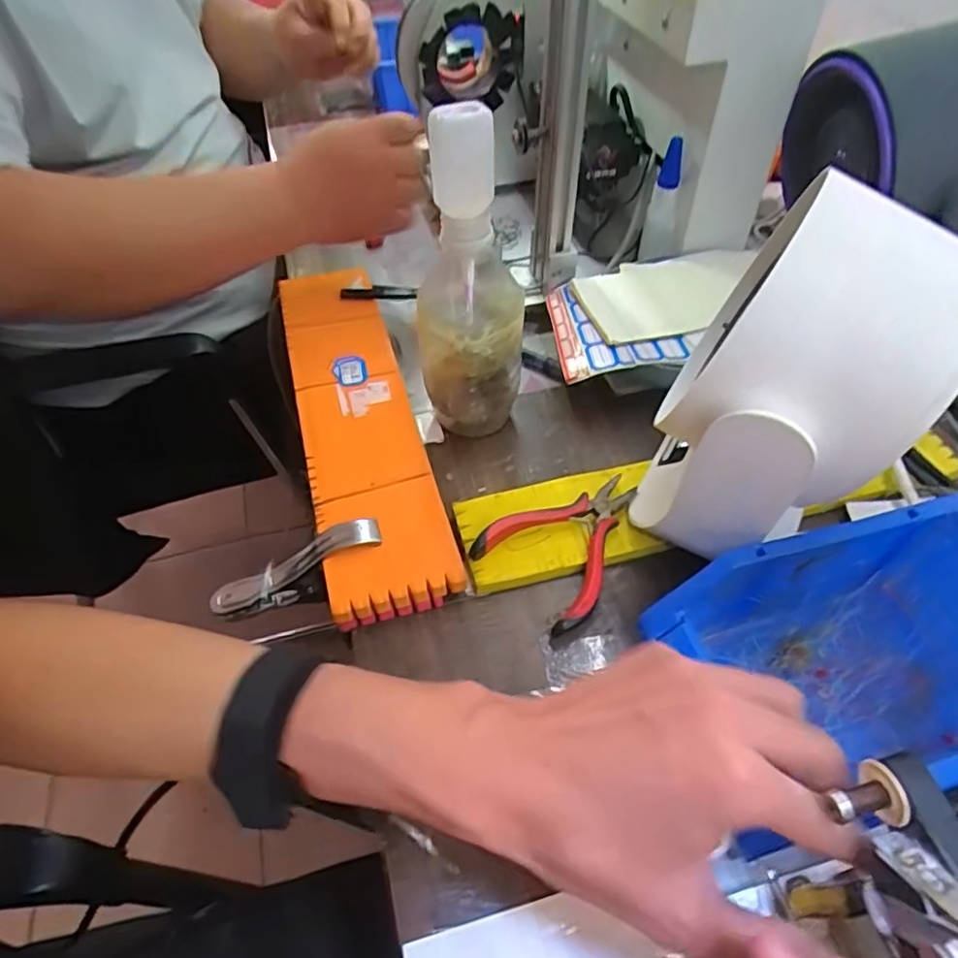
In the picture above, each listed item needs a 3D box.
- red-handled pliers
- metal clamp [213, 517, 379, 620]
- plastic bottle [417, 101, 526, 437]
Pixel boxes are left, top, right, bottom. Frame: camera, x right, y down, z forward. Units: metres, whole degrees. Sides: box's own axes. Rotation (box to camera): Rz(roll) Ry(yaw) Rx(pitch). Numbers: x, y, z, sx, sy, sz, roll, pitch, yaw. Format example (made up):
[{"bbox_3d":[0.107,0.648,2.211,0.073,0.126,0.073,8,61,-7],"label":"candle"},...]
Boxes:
[{"bbox_3d":[0.060,0.037,0.402,0.109,0.015,0.080,-37,59,-25],"label":"red-handled pliers"},{"bbox_3d":[-0.116,0.060,0.409,0.119,0.032,0.020,-30,53,10],"label":"metal clamp"},{"bbox_3d":[-0.007,-0.120,0.429,0.072,0.222,0.059,-5,51,-2],"label":"plastic bottle"}]

